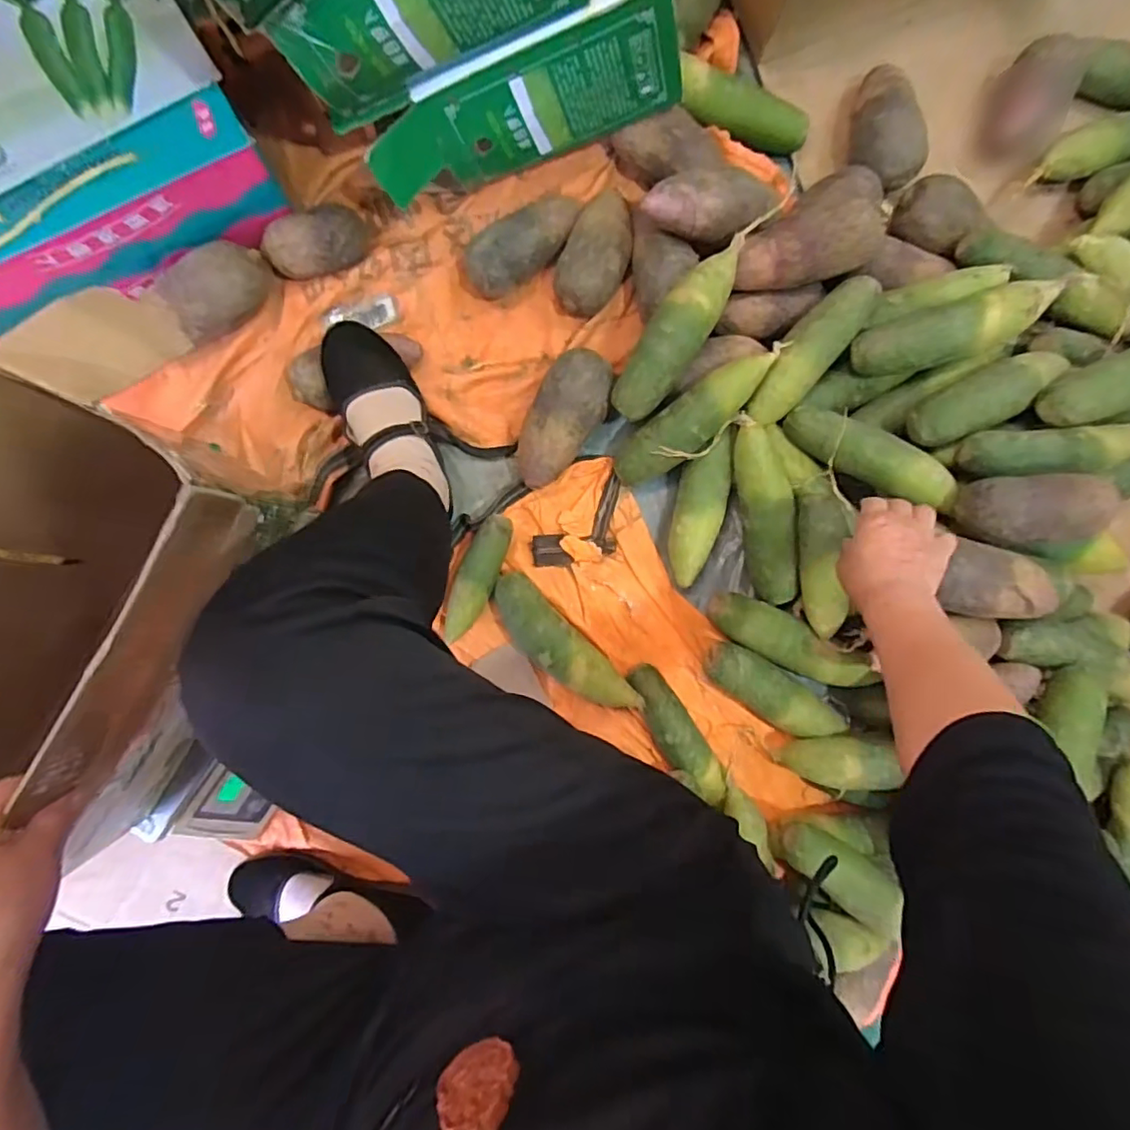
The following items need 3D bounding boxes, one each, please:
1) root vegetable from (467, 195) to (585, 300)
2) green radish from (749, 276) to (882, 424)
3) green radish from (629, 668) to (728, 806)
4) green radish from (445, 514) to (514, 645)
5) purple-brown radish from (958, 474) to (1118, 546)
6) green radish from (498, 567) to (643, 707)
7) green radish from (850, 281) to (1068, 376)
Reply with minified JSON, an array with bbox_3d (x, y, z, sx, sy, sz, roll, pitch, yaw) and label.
[{"bbox_3d":[-0.047,-0.367,0.681,0.147,0.059,0.061,-39,92,-2],"label":"root vegetable"},{"bbox_3d":[0.271,-0.236,0.652,0.058,0.048,0.182,42,88,-3],"label":"green radish"},{"bbox_3d":[0.128,0.195,0.693,0.049,0.051,0.174,-34,92,-3],"label":"green radish"},{"bbox_3d":[-0.100,0.016,0.675,0.042,0.046,0.147,24,89,-3],"label":"green radish"},{"bbox_3d":[0.466,-0.054,0.587,0.132,0.057,0.068,3,90,13],"label":"purple-brown radish"},{"bbox_3d":[-0.004,0.097,0.683,0.059,0.048,0.212,-44,92,-2],"label":"green radish"},{"bbox_3d":[0.407,-0.246,0.614,0.193,0.054,0.061,-16,91,15],"label":"green radish"}]

